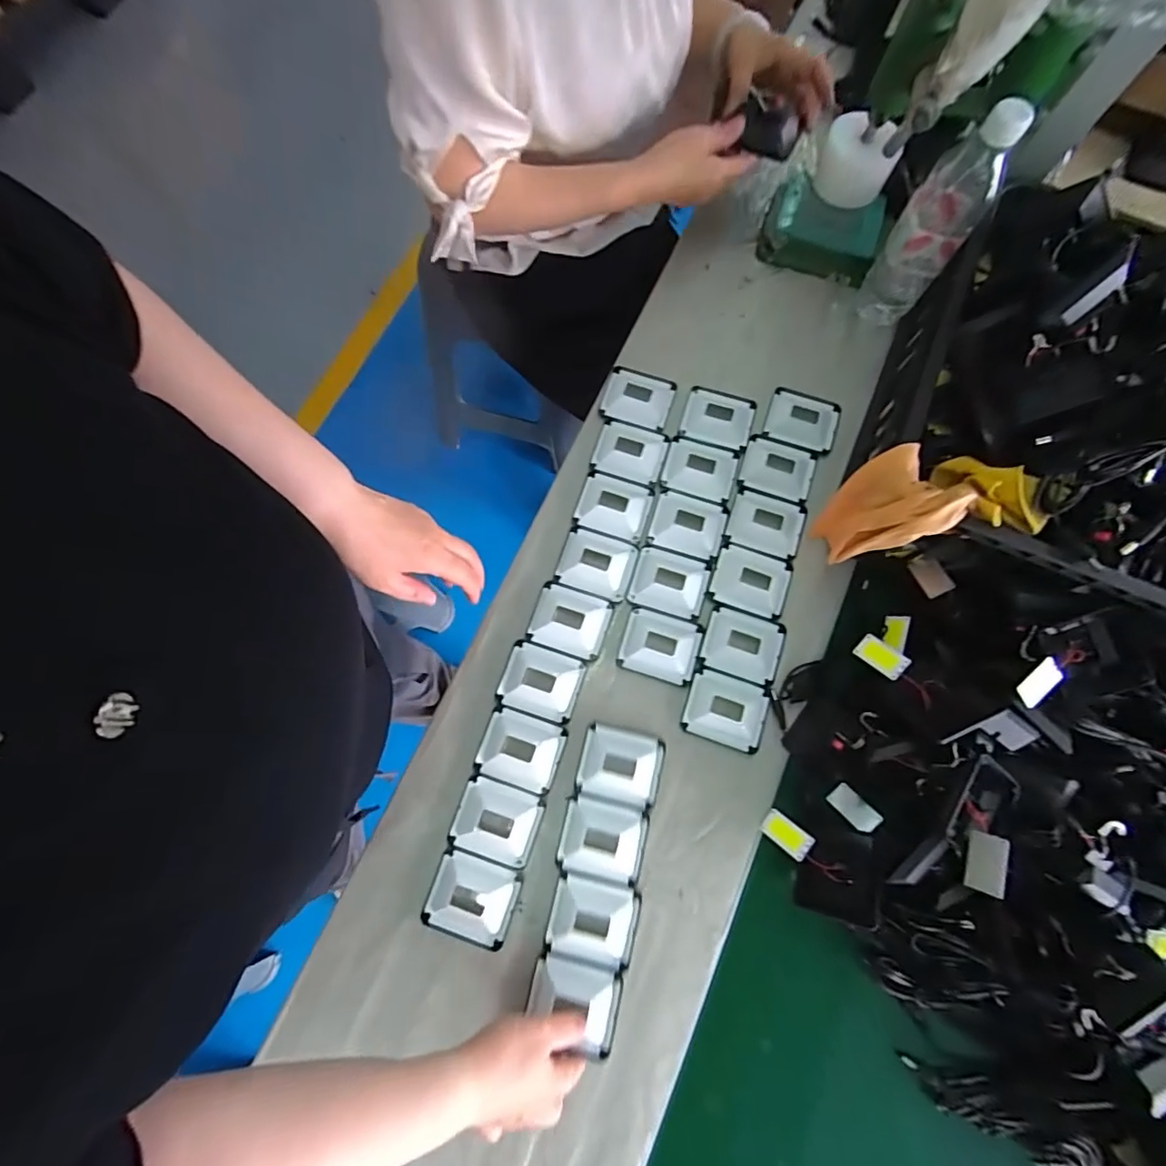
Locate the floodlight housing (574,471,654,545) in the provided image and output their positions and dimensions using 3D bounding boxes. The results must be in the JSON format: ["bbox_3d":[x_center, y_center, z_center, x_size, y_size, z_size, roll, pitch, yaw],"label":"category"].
[{"bbox_3d":[0.034,-0.085,0.599,0.072,0.022,0.069,18,77,2],"label":"floodlight housing"}]

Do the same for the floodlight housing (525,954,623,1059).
[{"bbox_3d":[-0.007,0.374,0.477,0.079,0.023,0.064,14,77,2],"label":"floodlight housing"}]

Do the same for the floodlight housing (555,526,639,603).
[{"bbox_3d":[0.015,-0.020,0.585,0.076,0.022,0.067,17,77,2],"label":"floodlight housing"}]

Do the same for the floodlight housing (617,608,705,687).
[{"bbox_3d":[0.081,0.064,0.561,0.077,0.009,0.064,18,77,2],"label":"floodlight housing"}]

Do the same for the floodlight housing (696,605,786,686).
[{"bbox_3d":[0.167,0.064,0.562,0.078,0.012,0.068,18,77,2],"label":"floodlight housing"}]

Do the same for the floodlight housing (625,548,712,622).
[{"bbox_3d":[0.093,-0.001,0.583,0.076,0.016,0.063,17,77,2],"label":"floodlight housing"}]

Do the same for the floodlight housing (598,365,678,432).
[{"bbox_3d":[0.063,-0.212,0.628,0.075,0.014,0.067,17,77,2],"label":"floodlight housing"}]

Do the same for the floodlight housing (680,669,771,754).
[{"bbox_3d":[0.145,0.128,0.546,0.080,0.010,0.066,18,77,2],"label":"floodlight housing"}]

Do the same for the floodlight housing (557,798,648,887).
[{"bbox_3d":[0.019,0.242,0.508,0.078,0.017,0.065,11,77,1],"label":"floodlight housing"}]

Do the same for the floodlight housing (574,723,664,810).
[{"bbox_3d":[0.037,0.180,0.532,0.077,0.014,0.066,14,77,1],"label":"floodlight housing"}]

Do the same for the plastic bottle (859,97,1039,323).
[{"bbox_3d":[0.364,-0.369,0.571,0.071,0.229,0.067,39,79,7],"label":"plastic bottle"}]

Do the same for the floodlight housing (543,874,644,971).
[{"bbox_3d":[0.010,0.308,0.492,0.078,0.020,0.065,12,77,1],"label":"floodlight housing"}]

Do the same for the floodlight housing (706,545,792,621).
[{"bbox_3d":[0.180,-0.003,0.575,0.080,0.015,0.065,19,77,3],"label":"floodlight housing"}]

